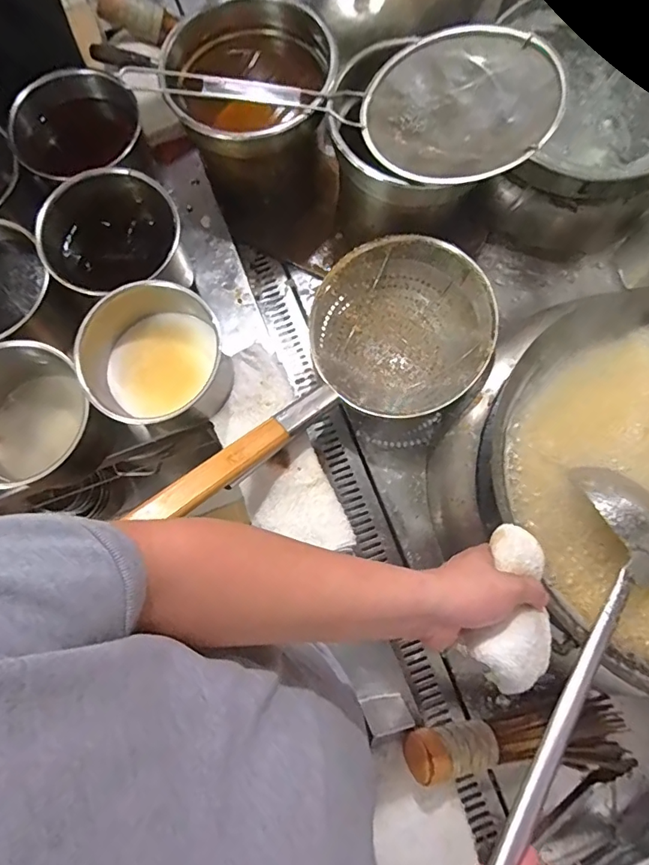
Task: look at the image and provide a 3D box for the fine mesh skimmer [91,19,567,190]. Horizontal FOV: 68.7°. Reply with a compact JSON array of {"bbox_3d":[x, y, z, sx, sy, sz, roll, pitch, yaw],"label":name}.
[{"bbox_3d":[0.010,-0.467,0.605,0.555,0.075,0.230,20,77,3],"label":"fine mesh skimmer"}]

